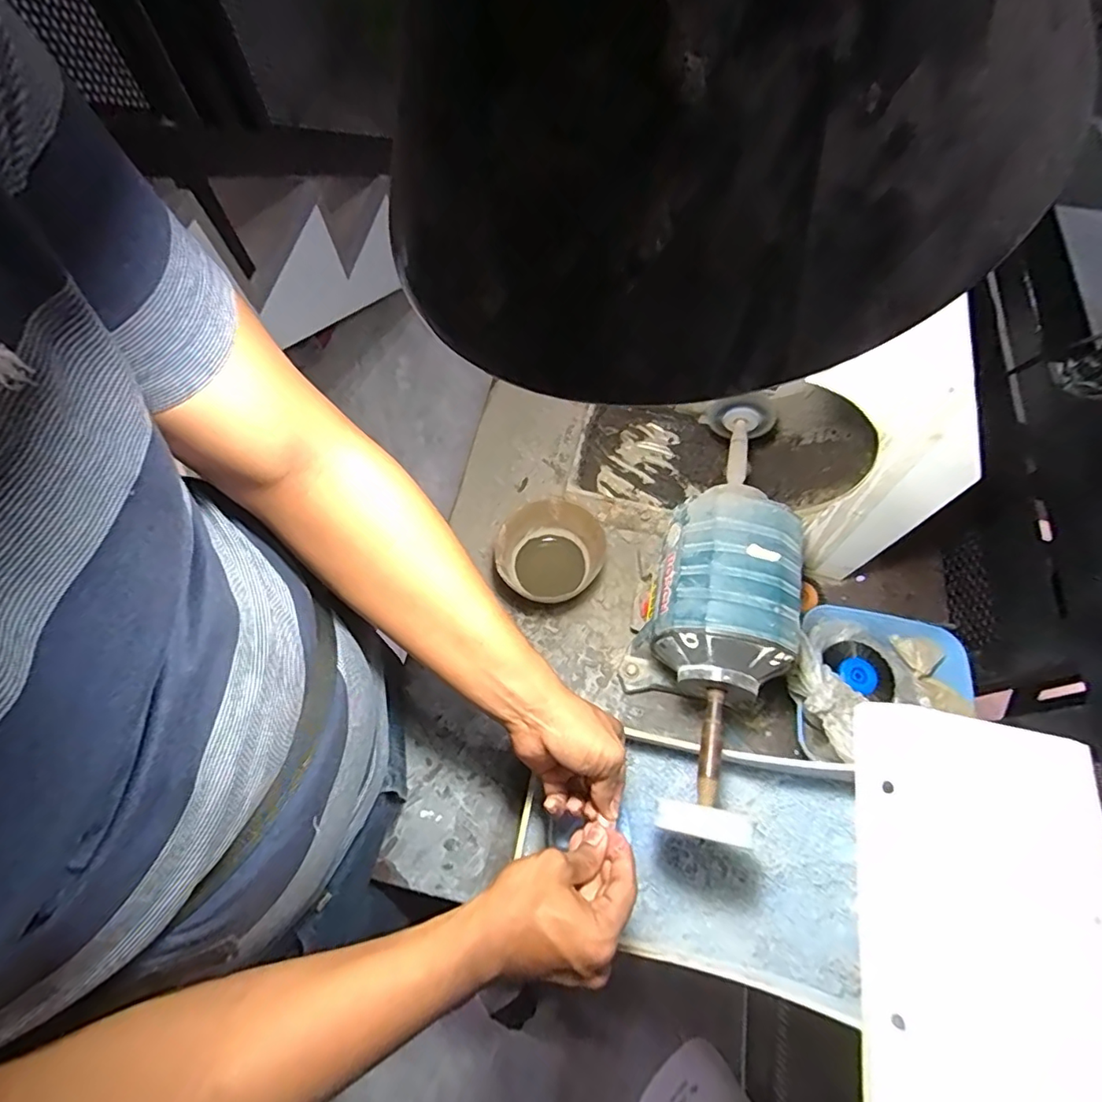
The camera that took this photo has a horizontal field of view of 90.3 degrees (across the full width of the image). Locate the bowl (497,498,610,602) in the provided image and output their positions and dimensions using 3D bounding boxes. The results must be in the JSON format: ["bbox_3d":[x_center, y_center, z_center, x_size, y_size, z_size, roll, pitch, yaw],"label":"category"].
[{"bbox_3d":[-0.001,0.009,0.655,0.111,0.085,0.116,0,66,0],"label":"bowl"}]

